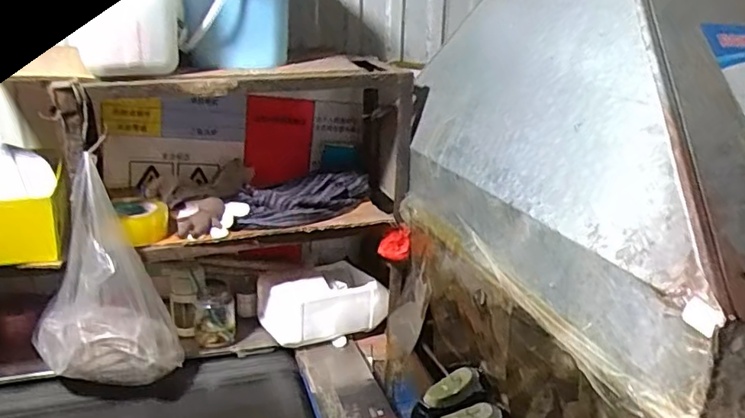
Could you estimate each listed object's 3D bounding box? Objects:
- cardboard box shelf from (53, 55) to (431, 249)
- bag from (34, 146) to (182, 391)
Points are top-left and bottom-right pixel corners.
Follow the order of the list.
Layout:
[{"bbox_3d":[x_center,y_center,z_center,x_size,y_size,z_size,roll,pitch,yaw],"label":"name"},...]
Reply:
[{"bbox_3d":[-0.232,-0.135,1.128,0.629,0.300,0.325,-6,22,-24],"label":"cardboard box shelf"},{"bbox_3d":[-0.465,0.138,0.960,0.237,0.359,0.137,-4,21,-19],"label":"bag"}]

